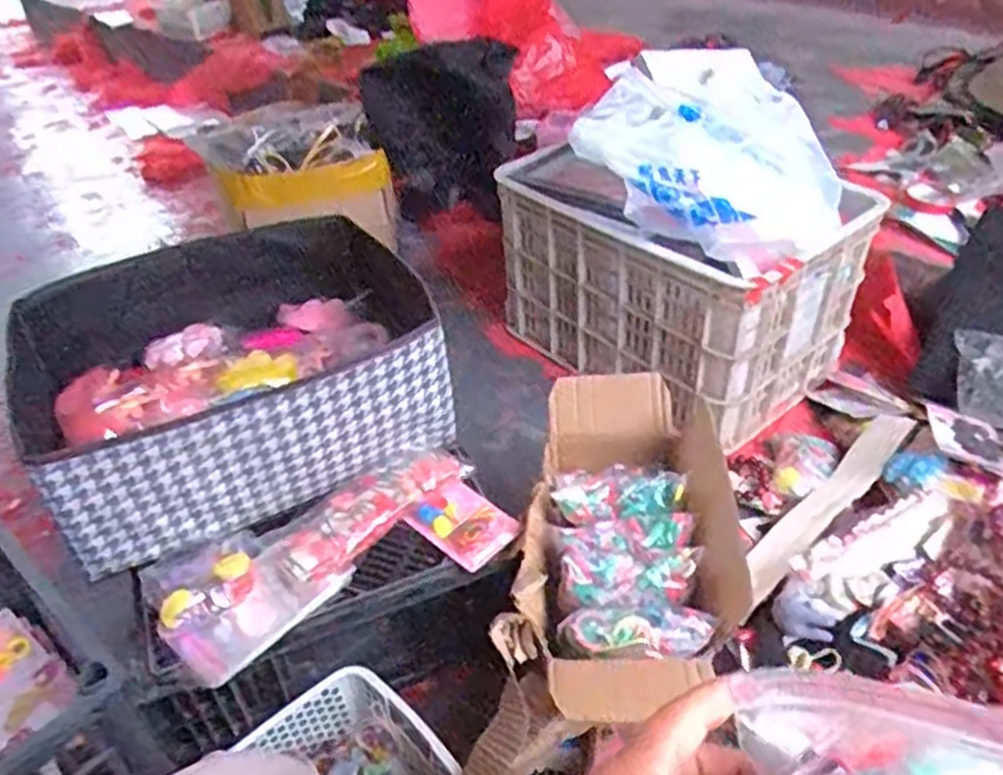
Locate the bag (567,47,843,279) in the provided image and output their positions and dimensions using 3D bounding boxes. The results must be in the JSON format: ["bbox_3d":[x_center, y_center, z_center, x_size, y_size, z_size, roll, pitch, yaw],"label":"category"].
[{"bbox_3d":[0.307,-0.332,1.096,0.337,0.167,0.365,13,42,18],"label":"bag"}]

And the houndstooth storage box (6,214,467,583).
[{"bbox_3d":[-0.298,-0.024,0.897,0.432,0.162,0.350,-19,42,-18],"label":"houndstooth storage box"}]

